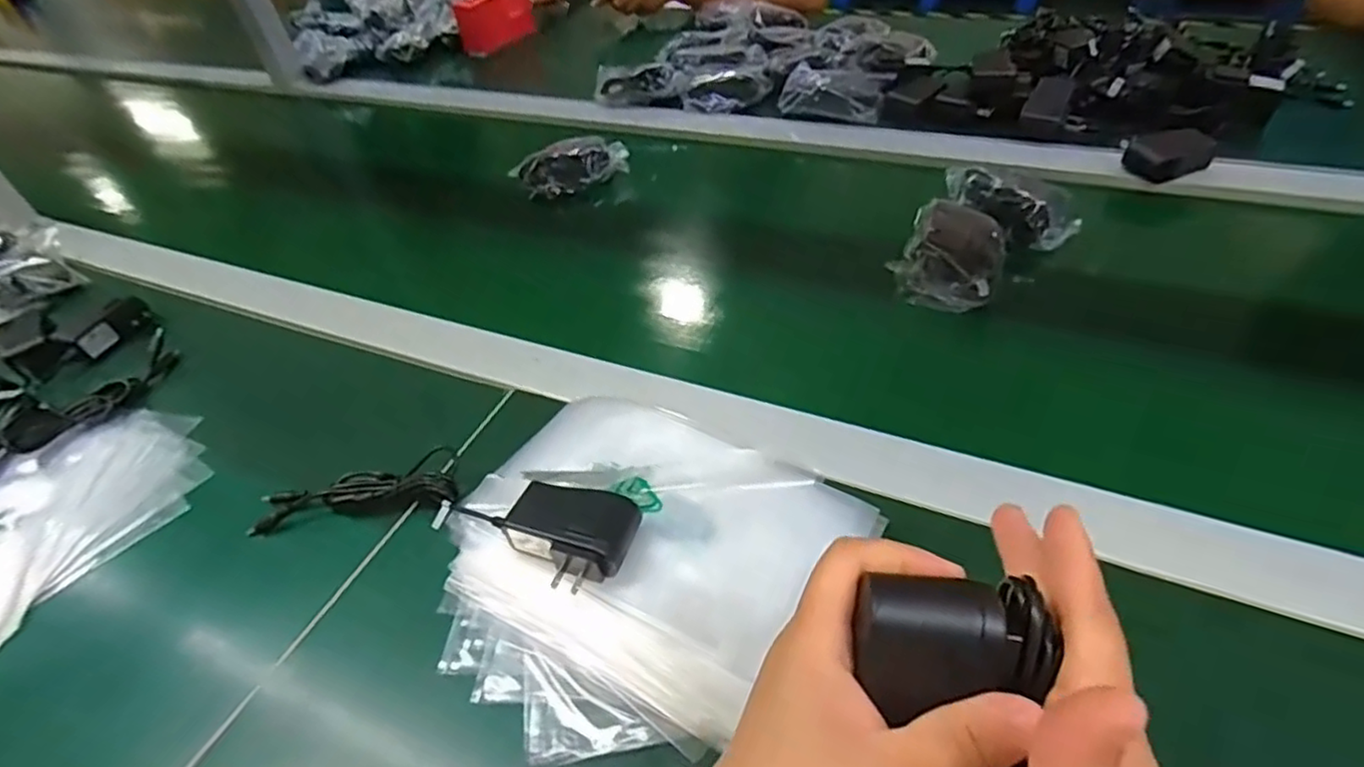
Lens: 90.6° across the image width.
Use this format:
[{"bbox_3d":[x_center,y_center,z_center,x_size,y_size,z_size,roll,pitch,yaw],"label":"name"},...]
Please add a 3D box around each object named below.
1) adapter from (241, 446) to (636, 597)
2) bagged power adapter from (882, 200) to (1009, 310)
[{"bbox_3d":[-0.156,0.076,0.435,0.267,0.046,0.082,9,47,17],"label":"adapter"},{"bbox_3d":[0.235,-0.111,0.586,0.084,0.045,0.103,21,51,26],"label":"bagged power adapter"}]

